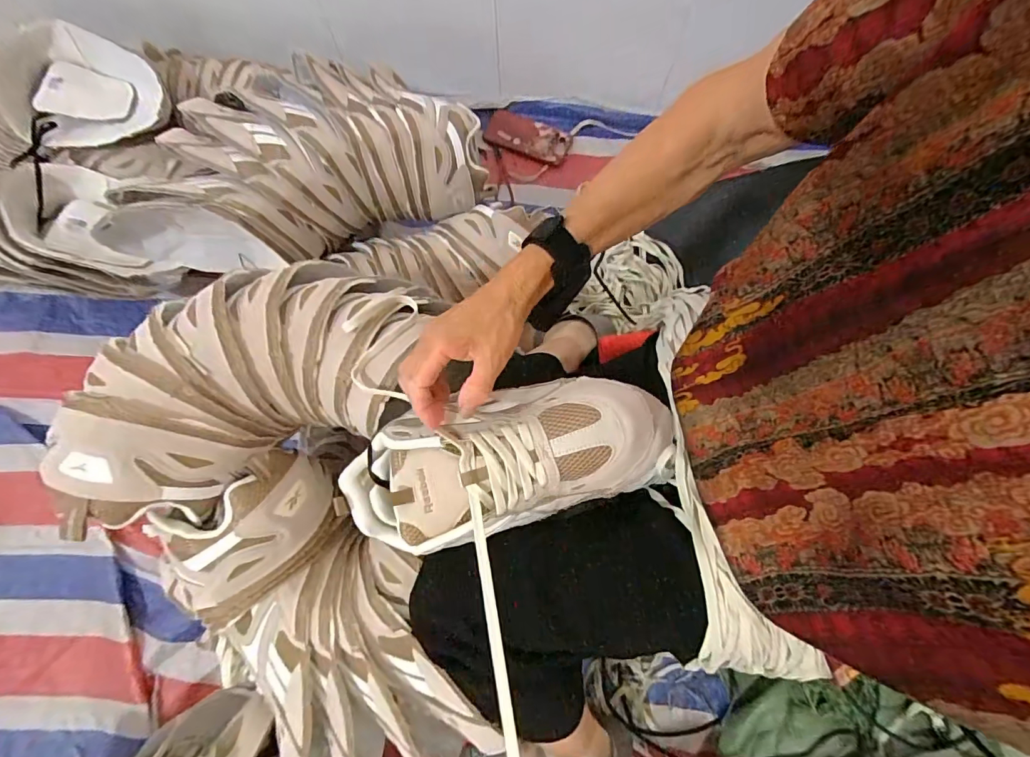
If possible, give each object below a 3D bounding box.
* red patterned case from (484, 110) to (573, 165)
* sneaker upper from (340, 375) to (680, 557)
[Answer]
[{"bbox_3d":[0.024,-0.466,0.879,0.163,0.011,0.076,22,76,6],"label":"red patterned case"},{"bbox_3d":[-0.007,0.067,0.381,0.277,0.062,0.117,-14,75,0],"label":"sneaker upper"}]

